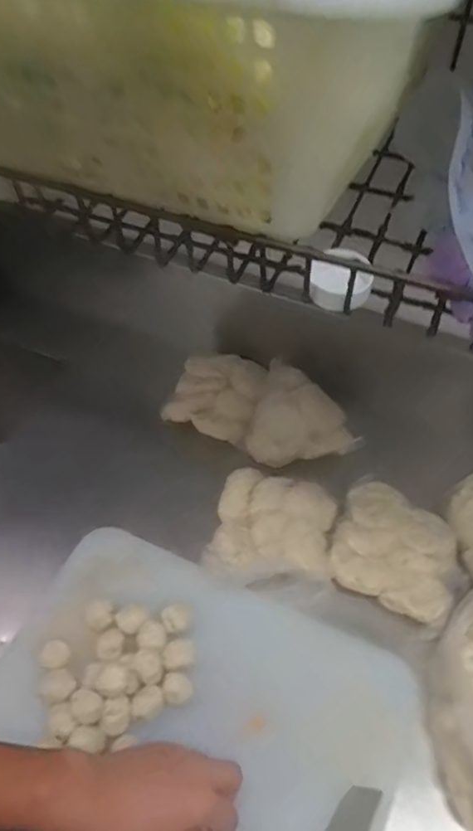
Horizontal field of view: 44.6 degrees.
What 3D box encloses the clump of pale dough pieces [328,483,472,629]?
[{"bbox_3d":[0.189,0.161,0.661,0.152,0.051,0.132,24,55,16],"label":"clump of pale dough pieces"}]

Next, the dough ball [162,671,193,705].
[{"bbox_3d":[-0.058,0.266,0.562,0.027,0.022,0.027,1,52,-1],"label":"dough ball"}]

